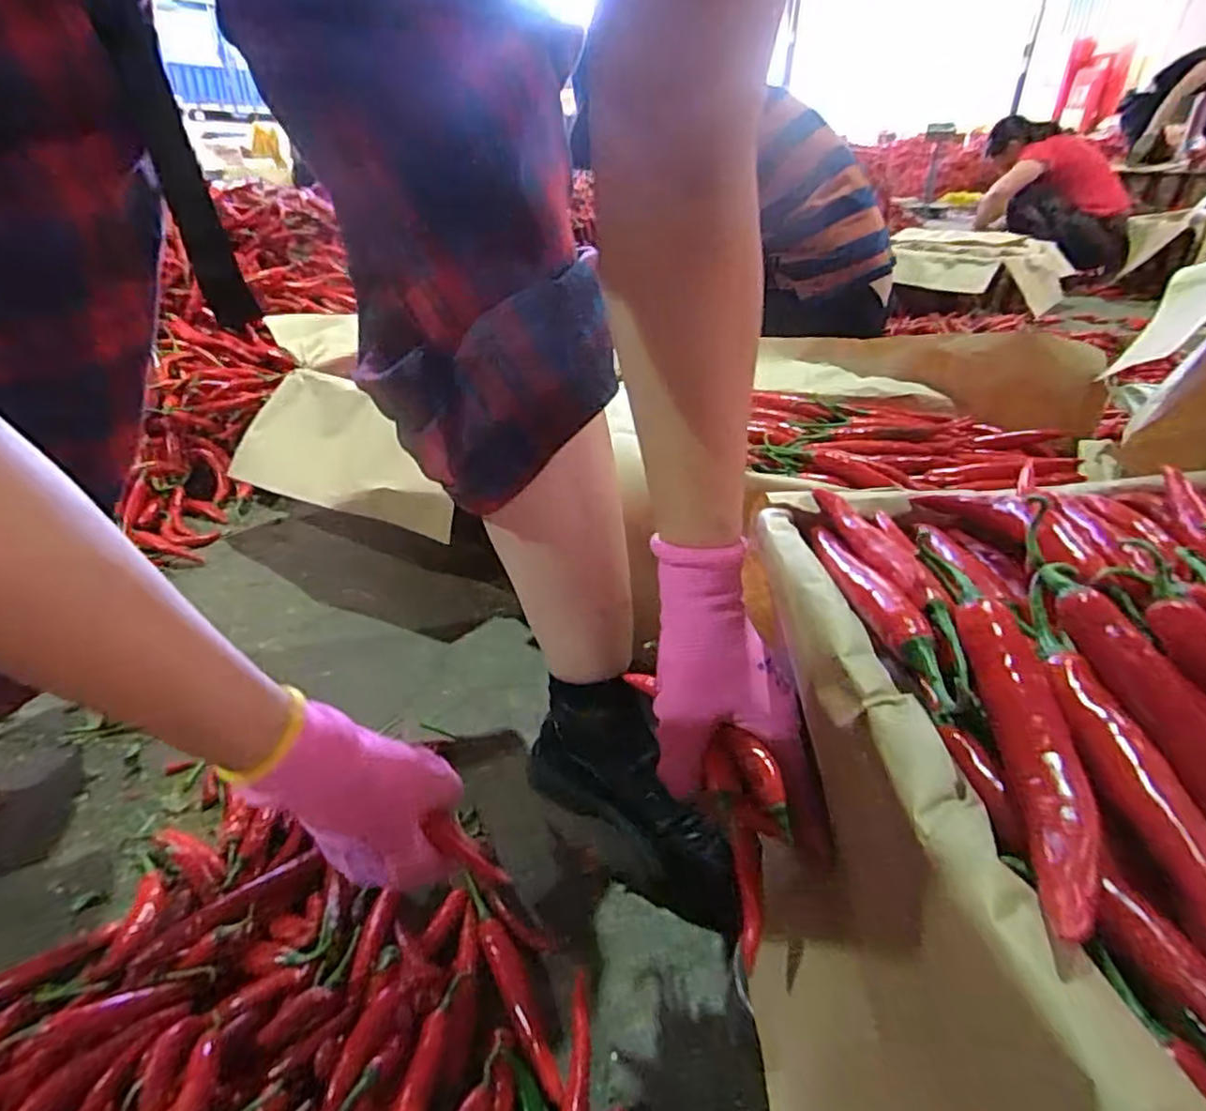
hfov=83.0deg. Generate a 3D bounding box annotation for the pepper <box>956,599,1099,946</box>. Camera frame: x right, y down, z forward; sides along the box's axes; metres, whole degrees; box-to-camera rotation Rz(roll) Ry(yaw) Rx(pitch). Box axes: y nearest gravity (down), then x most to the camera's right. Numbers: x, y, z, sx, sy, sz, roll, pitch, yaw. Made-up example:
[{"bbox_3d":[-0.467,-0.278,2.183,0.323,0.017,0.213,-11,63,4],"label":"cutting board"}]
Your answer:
[{"bbox_3d":[0.139,0.060,0.221,0.021,0.024,0.122,6,31,9],"label":"pepper"}]

